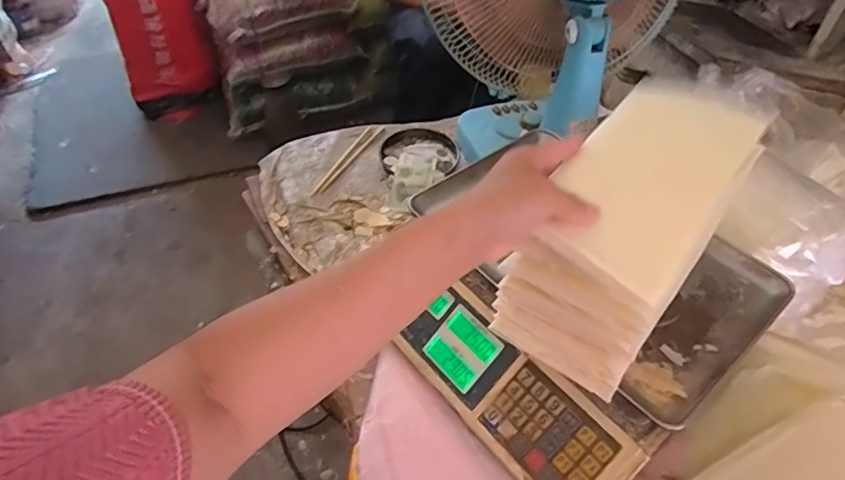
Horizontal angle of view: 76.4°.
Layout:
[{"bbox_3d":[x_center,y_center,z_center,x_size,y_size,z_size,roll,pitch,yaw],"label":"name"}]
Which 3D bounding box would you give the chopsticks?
[{"bbox_3d":[-0.126,-0.138,0.908,0.029,0.006,0.215,17,46,15],"label":"chopsticks"}]

